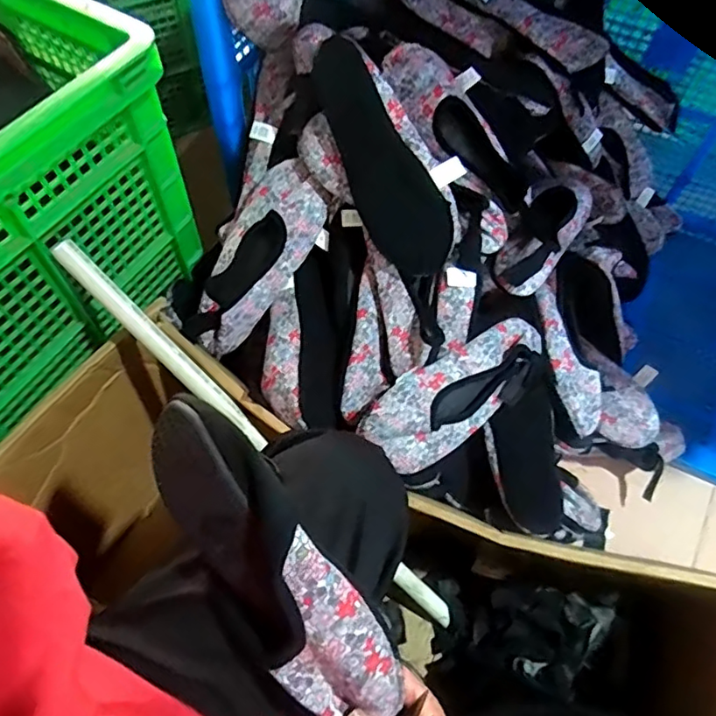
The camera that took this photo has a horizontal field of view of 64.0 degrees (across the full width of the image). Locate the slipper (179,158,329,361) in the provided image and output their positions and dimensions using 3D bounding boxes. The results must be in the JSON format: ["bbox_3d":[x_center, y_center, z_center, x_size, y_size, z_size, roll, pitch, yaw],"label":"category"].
[{"bbox_3d":[-0.124,-0.119,0.687,0.094,0.053,0.245,33,95,16],"label":"slipper"}]

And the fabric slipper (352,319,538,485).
[{"bbox_3d":[0.118,0.042,0.661,0.244,0.065,0.118,-36,104,-15],"label":"fabric slipper"}]

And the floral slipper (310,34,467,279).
[{"bbox_3d":[0.024,-0.215,0.625,0.265,0.097,0.035,60,34,-3],"label":"floral slipper"}]

